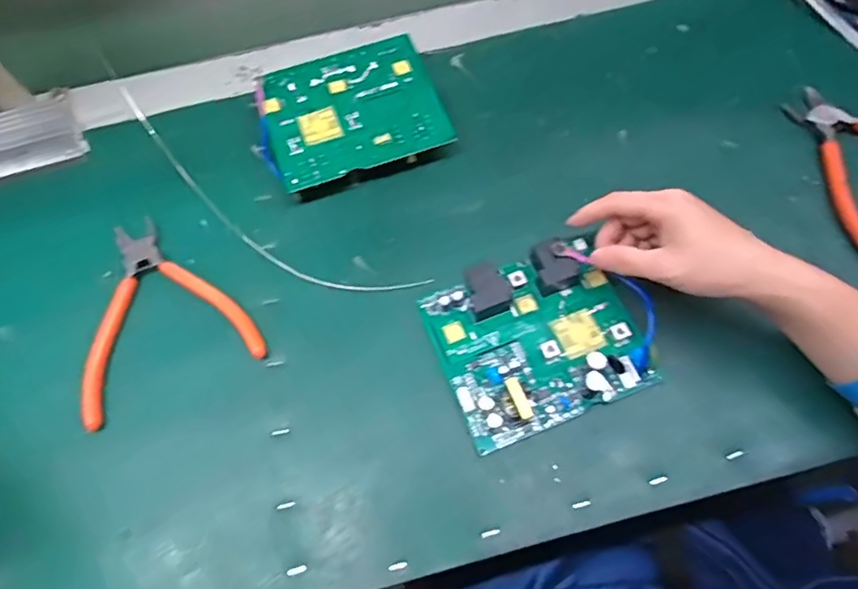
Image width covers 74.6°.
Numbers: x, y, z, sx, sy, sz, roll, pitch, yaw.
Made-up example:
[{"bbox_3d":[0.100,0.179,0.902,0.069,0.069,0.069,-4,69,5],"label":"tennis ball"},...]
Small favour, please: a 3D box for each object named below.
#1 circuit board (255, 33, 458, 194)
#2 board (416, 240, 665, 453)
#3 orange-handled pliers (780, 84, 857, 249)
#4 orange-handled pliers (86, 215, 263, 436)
[{"bbox_3d":[-0.062,-0.143,0.449,0.137,0.028,0.112,-19,67,-6],"label":"circuit board"},{"bbox_3d":[0.072,0.025,0.372,0.129,0.025,0.114,-21,66,-6],"label":"board"},{"bbox_3d":[0.334,-0.107,0.426,0.139,0.017,0.135,-32,69,-11],"label":"orange-handled pliers"},{"bbox_3d":[-0.194,0.004,0.402,0.120,0.011,0.142,-23,68,-8],"label":"orange-handled pliers"}]

